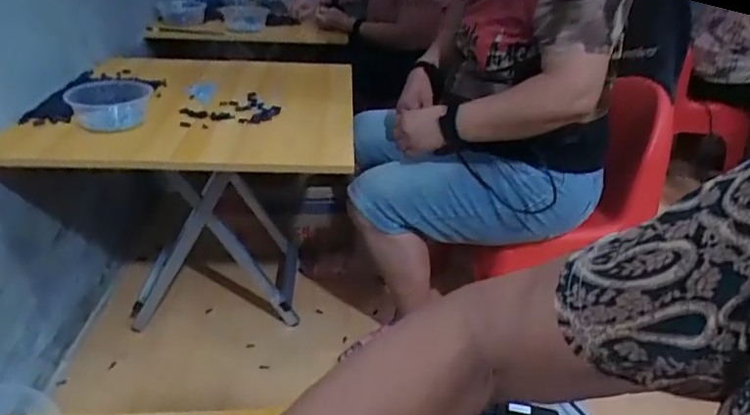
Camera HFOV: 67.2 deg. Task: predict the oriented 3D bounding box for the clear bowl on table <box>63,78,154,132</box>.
[{"bbox_3d":[-0.499,-0.197,1.065,0.141,0.071,0.167,-11,28,-24],"label":"clear bowl on table"}]

